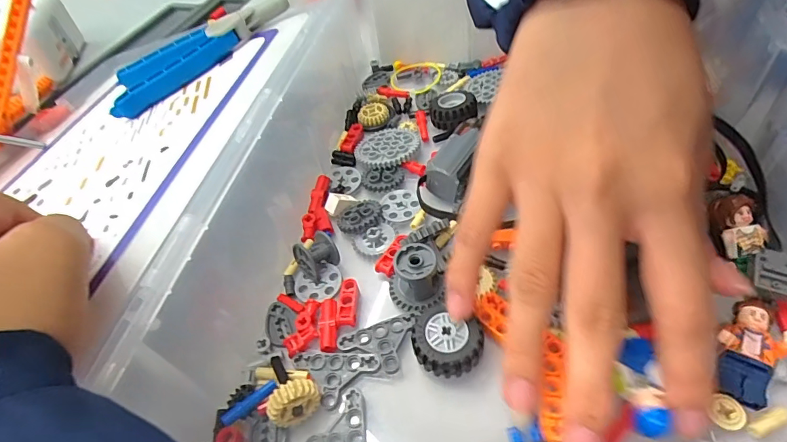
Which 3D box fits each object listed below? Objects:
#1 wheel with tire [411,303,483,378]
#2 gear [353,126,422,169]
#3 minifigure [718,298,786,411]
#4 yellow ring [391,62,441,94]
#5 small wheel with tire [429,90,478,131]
[{"bbox_3d":[0.023,0.050,0.190,0.030,0.013,0.031,-4,49,5],"label":"wheel with tire"},{"bbox_3d":[-0.004,-0.047,0.283,0.040,0.007,0.042,-4,49,5],"label":"gear"},{"bbox_3d":[0.138,0.048,0.170,0.017,0.012,0.042,17,67,23],"label":"minifigure"},{"bbox_3d":[0.016,-0.106,0.334,0.037,0.006,0.034,-4,49,5],"label":"yellow ring"},{"bbox_3d":[0.039,-0.071,0.291,0.029,0.016,0.026,1,50,10],"label":"small wheel with tire"}]

